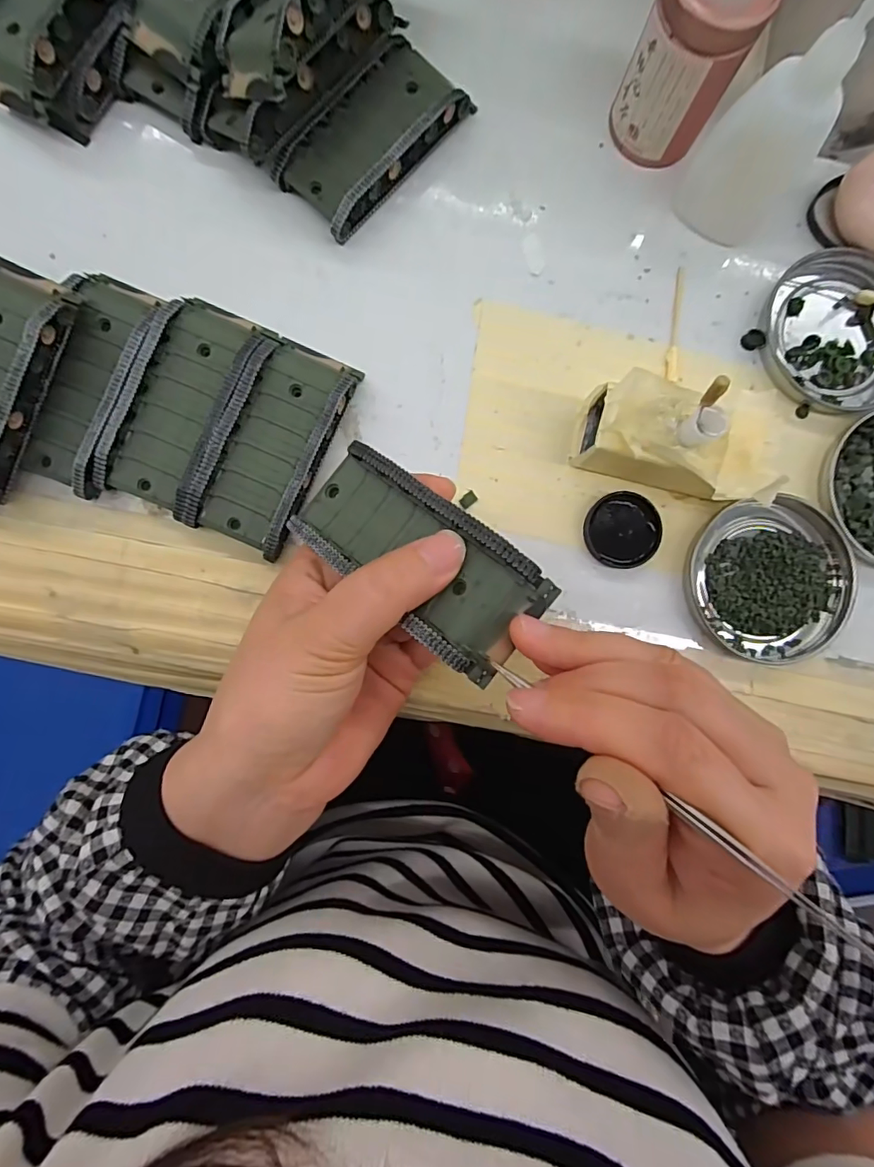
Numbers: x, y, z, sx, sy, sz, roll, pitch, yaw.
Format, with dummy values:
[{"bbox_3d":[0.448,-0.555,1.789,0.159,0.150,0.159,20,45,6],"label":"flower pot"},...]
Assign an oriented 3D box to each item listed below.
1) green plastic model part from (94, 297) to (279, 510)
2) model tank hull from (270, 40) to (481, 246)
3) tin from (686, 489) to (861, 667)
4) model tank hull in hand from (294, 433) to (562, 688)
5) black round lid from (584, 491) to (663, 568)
[{"bbox_3d":[-0.115,-0.083,0.235,0.040,0.023,0.095,22,88,-2],"label":"green plastic model part"},{"bbox_3d":[-0.030,-0.210,0.244,0.042,0.020,0.089,43,87,-1],"label":"model tank hull"},{"bbox_3d":[0.161,-0.001,0.249,0.075,0.009,0.077,0,89,-2],"label":"tin"},{"bbox_3d":[-0.009,-0.011,0.184,0.095,0.018,0.043,36,87,21],"label":"model tank hull in hand"},{"bbox_3d":[0.089,-0.026,0.248,0.035,0.007,0.035,0,89,-2],"label":"black round lid"}]

